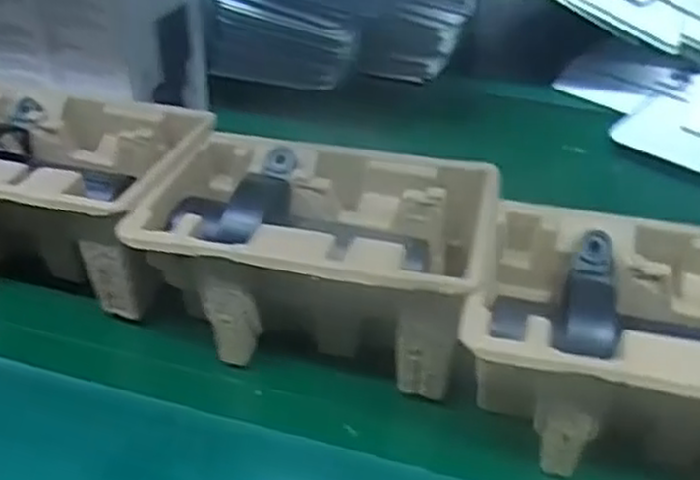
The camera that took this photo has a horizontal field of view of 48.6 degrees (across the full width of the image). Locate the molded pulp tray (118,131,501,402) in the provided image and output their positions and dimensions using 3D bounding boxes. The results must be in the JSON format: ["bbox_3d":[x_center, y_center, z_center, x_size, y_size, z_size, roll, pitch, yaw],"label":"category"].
[{"bbox_3d":[-0.021,0.008,0.543,0.224,0.108,0.147,13,40,9],"label":"molded pulp tray"}]

